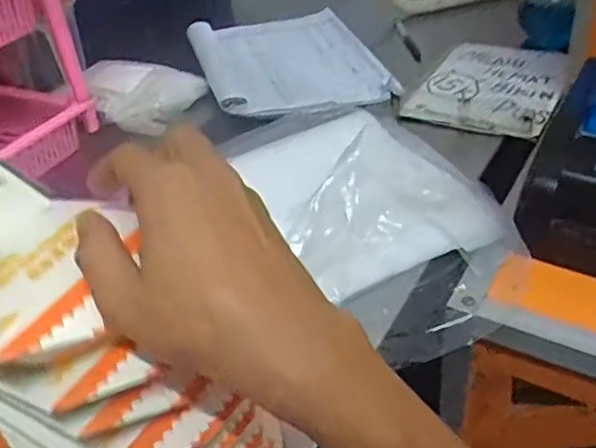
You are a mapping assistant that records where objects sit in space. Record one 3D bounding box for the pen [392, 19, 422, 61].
[{"bbox_3d":[0.147,-0.248,0.824,0.011,0.014,0.126,-7,37,-1],"label":"pen"}]

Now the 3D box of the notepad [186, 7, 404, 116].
[{"bbox_3d":[-0.016,-0.216,0.785,0.213,0.027,0.321,-13,38,-9],"label":"notepad"}]

